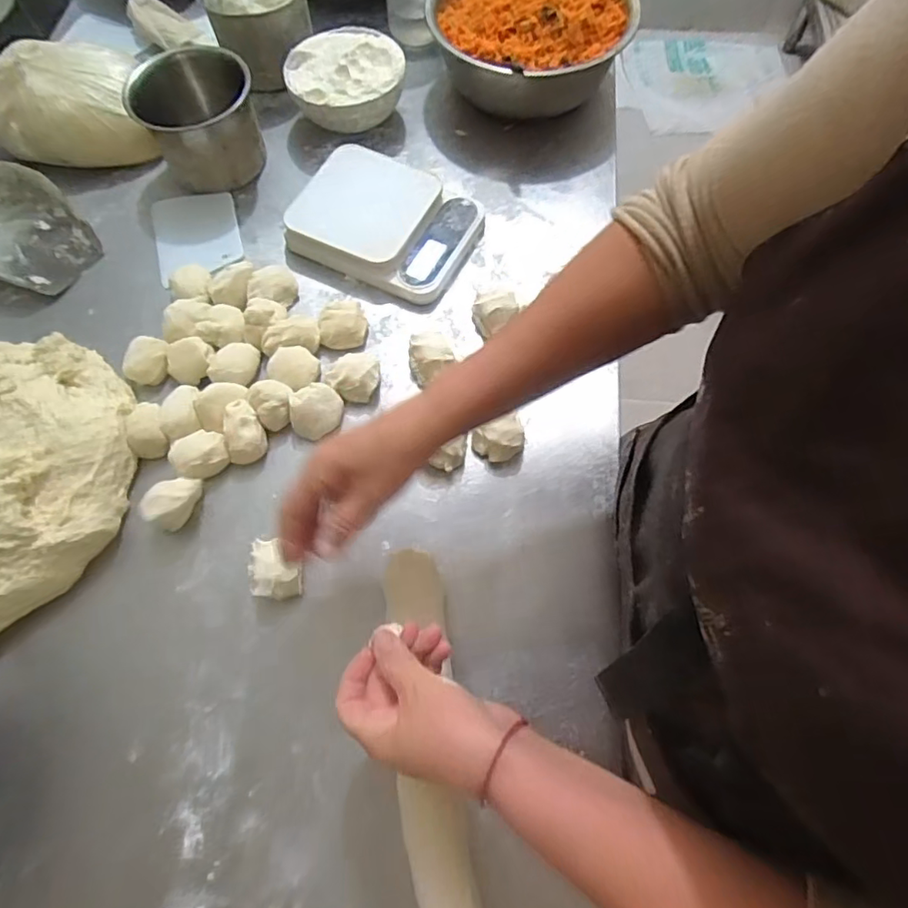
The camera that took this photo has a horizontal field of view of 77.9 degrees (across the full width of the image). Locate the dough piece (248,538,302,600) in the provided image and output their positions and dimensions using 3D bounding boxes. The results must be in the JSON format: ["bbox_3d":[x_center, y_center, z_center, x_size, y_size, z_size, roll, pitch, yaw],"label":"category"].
[{"bbox_3d":[-0.152,0.098,0.483,0.042,0.027,0.052,-8,67,-2],"label":"dough piece"}]

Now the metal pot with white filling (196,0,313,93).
[{"bbox_3d":[-0.239,-0.536,0.695,0.123,0.093,0.120,-1,67,1],"label":"metal pot with white filling"}]

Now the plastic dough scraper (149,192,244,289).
[{"bbox_3d":[-0.296,-0.256,0.647,0.096,0.010,0.126,-19,66,-6],"label":"plastic dough scraper"}]

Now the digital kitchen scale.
[{"bbox_3d":[-0.074,-0.256,0.625,0.193,0.040,0.143,26,70,12],"label":"digital kitchen scale"}]

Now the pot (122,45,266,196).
[{"bbox_3d":[-0.287,-0.383,0.651,0.131,0.096,0.116,-33,70,-12],"label":"pot"}]

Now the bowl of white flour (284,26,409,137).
[{"bbox_3d":[-0.128,-0.444,0.683,0.136,0.066,0.125,-1,67,1],"label":"bowl of white flour"}]

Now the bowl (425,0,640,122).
[{"bbox_3d":[0.090,-0.513,0.690,0.236,0.105,0.257,-9,68,-3],"label":"bowl"}]

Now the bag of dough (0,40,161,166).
[{"bbox_3d":[-0.465,-0.424,0.679,0.194,0.084,0.110,-2,67,0],"label":"bag of dough"}]

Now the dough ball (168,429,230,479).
[{"bbox_3d":[-0.238,0.000,0.525,0.052,0.024,0.043,-24,69,-8],"label":"dough ball"}]

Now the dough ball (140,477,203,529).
[{"bbox_3d":[-0.248,0.044,0.503,0.038,0.038,0.046,17,69,7],"label":"dough ball"}]

